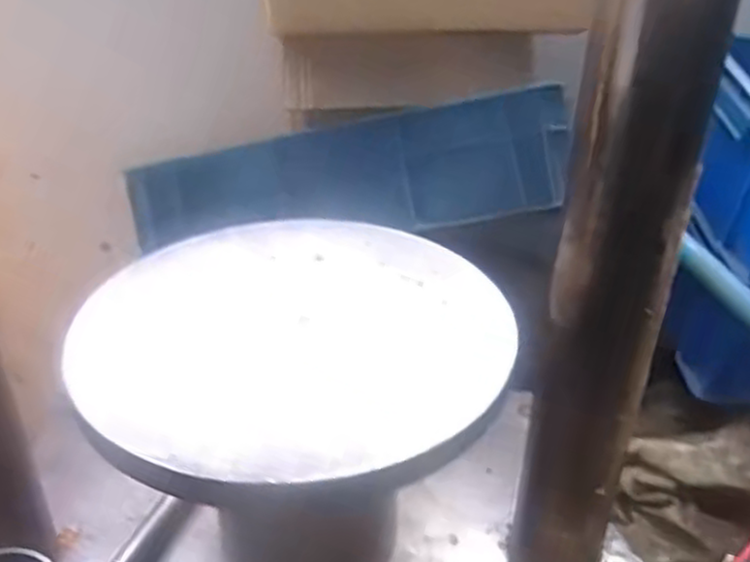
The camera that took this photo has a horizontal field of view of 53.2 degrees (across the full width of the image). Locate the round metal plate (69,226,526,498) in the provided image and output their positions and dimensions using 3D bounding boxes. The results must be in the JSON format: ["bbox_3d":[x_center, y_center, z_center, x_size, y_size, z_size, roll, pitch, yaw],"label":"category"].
[{"bbox_3d":[-0.046,0.030,0.460,0.250,0.020,0.258,1,31,0],"label":"round metal plate"}]

